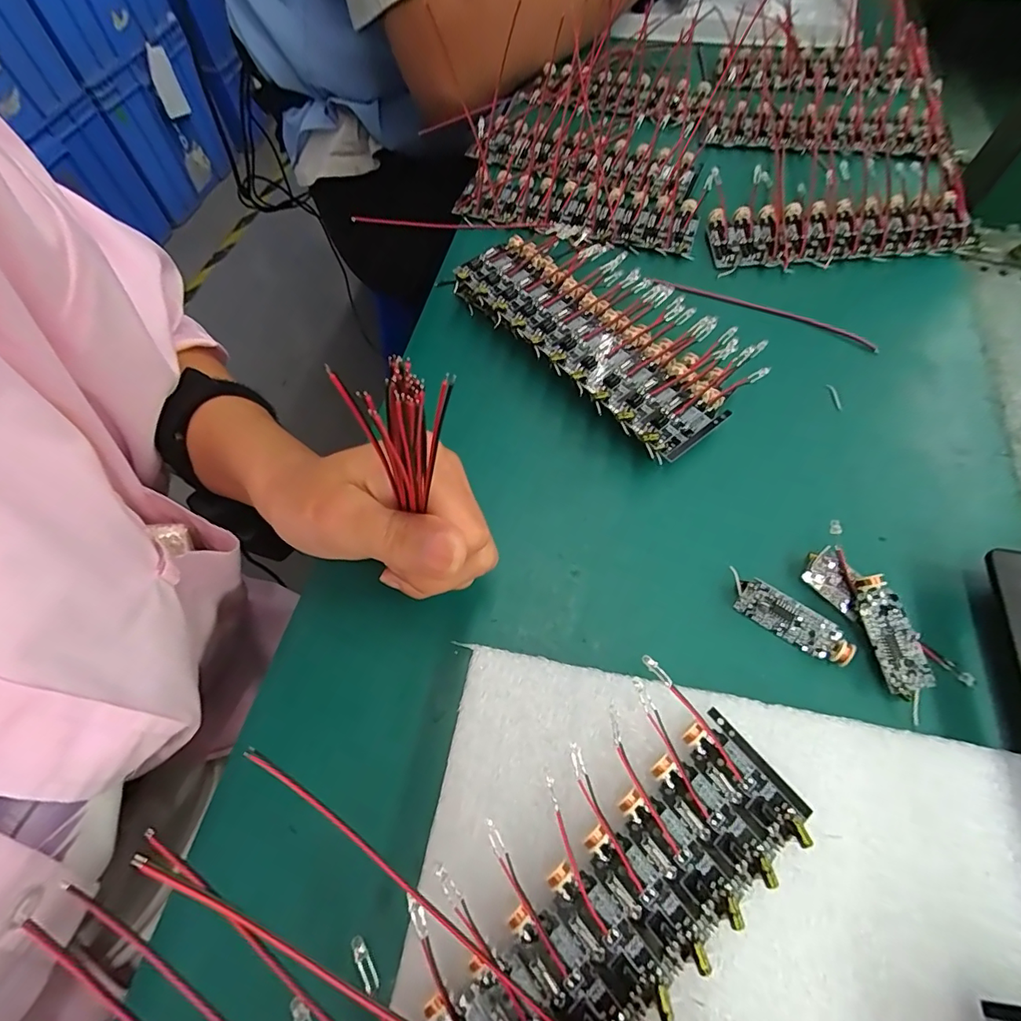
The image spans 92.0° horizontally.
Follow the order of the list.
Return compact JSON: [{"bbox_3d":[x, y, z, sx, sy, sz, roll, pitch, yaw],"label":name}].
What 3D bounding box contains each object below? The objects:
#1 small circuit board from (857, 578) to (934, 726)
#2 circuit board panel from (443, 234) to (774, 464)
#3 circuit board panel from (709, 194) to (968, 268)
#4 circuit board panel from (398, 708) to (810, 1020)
[{"bbox_3d":[0.146,0.051,0.188,0.016,0.006,0.051,-13,73,6],"label":"small circuit board"},{"bbox_3d":[0.049,-0.100,0.259,0.087,0.026,0.157,-40,68,-18],"label":"circuit board panel"},{"bbox_3d":[0.199,-0.171,0.299,0.153,0.013,0.044,-5,62,-1],"label":"circuit board panel"},{"bbox_3d":[0.022,0.132,0.145,0.162,0.004,0.046,-37,69,-15],"label":"circuit board panel"}]

